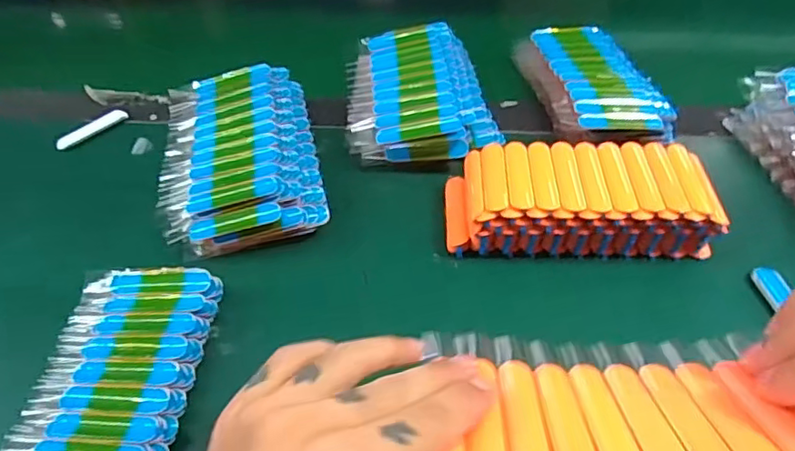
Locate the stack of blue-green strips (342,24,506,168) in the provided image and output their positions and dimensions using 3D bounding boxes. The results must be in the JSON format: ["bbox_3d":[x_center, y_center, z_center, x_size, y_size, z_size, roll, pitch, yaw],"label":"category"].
[{"bbox_3d":[0.016,-0.107,0.472,0.113,0.044,0.160,-4,48,-1],"label":"stack of blue-green strips"}]

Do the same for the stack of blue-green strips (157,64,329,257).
[{"bbox_3d":[-0.116,-0.053,0.429,0.108,0.049,0.163,-11,48,-7],"label":"stack of blue-green strips"}]

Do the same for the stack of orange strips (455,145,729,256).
[{"bbox_3d":[0.118,-0.013,0.381,0.162,0.053,0.065,1,48,3],"label":"stack of orange strips"}]

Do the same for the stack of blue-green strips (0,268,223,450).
[{"bbox_3d":[-0.160,0.089,0.318,0.089,0.021,0.152,1,48,4],"label":"stack of blue-green strips"}]

